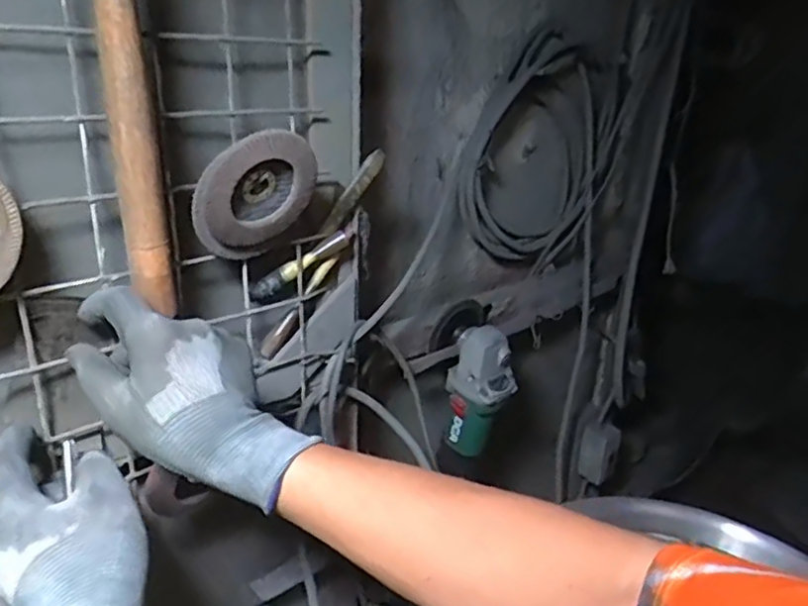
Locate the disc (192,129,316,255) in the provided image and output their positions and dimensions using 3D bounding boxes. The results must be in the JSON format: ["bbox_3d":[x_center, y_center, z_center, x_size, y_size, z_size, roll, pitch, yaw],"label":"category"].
[{"bbox_3d":[-0.115,-0.083,0.493,0.016,0.108,0.087,48,18,31],"label":"disc"}]

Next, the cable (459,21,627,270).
[{"bbox_3d":[0.210,-0.207,0.925,0.340,0.311,0.053,-43,36,-21],"label":"cable"}]

